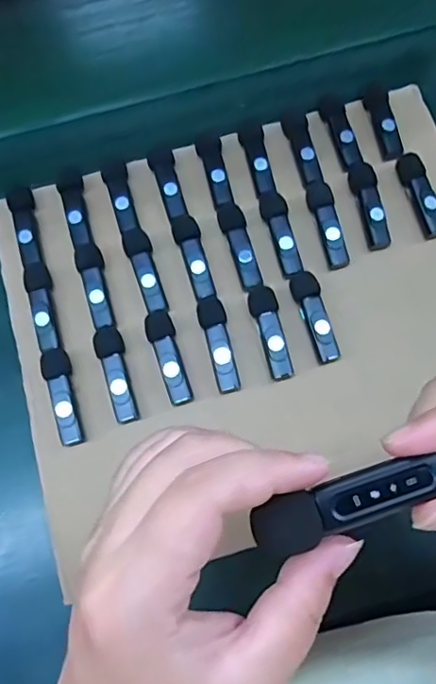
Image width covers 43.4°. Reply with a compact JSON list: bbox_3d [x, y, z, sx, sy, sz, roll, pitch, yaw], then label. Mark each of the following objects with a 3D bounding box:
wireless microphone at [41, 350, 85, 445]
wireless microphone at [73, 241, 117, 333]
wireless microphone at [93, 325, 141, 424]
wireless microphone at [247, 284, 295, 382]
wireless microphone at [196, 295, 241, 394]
[{"bbox_3d":[-0.104,0.036,0.370,0.019,0.017,0.066,-19,70,-4],"label":"wireless microphone"},{"bbox_3d":[-0.088,-0.041,0.387,0.018,0.011,0.065,-16,70,-3],"label":"wireless microphone"},{"bbox_3d":[-0.068,0.020,0.371,0.019,0.010,0.067,-20,70,-4],"label":"wireless microphone"},{"bbox_3d":[0.037,-0.008,0.375,0.019,0.009,0.067,-16,70,-2],"label":"wireless microphone"},{"bbox_3d":[0.001,0.000,0.374,0.018,0.011,0.067,-16,70,-2],"label":"wireless microphone"}]

